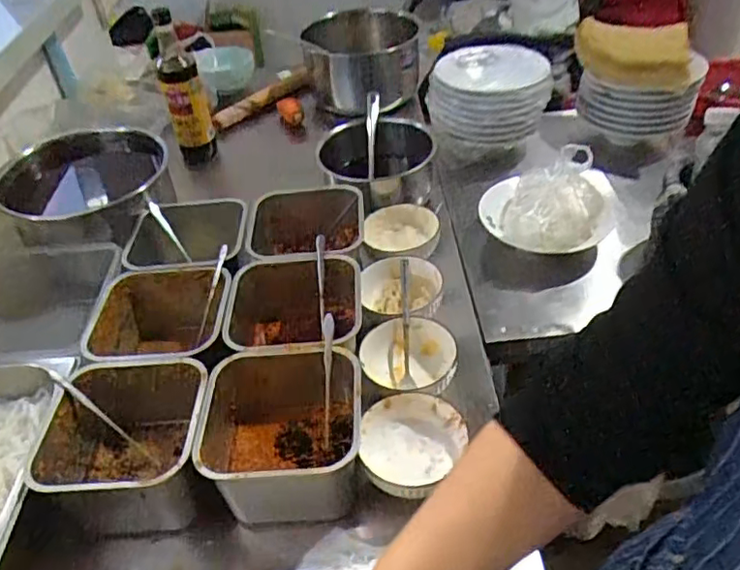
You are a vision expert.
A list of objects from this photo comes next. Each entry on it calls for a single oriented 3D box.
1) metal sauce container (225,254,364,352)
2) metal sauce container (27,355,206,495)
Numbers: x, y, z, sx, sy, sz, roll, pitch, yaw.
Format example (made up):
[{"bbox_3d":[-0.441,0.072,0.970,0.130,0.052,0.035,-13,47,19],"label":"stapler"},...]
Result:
[{"bbox_3d":[-0.091,0.056,0.781,0.166,0.112,0.165,-6,41,0],"label":"metal sauce container"},{"bbox_3d":[-0.248,0.167,0.656,0.163,0.103,0.157,-3,41,3],"label":"metal sauce container"}]

